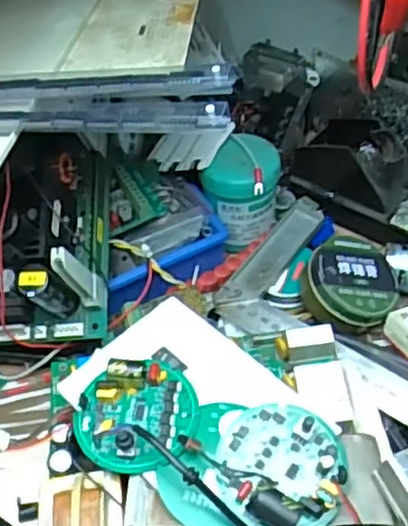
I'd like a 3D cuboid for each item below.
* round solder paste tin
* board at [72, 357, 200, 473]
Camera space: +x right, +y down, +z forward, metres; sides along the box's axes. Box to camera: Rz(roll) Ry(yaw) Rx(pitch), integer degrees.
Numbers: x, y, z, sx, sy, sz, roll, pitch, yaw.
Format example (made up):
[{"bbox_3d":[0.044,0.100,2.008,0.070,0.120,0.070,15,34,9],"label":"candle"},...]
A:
[{"bbox_3d":[0.105,0.016,0.503,0.065,0.031,0.065,9,58,-15],"label":"round solder paste tin"},{"bbox_3d":[-0.039,0.085,0.399,0.070,0.018,0.062,-10,48,-7],"label":"board"}]

